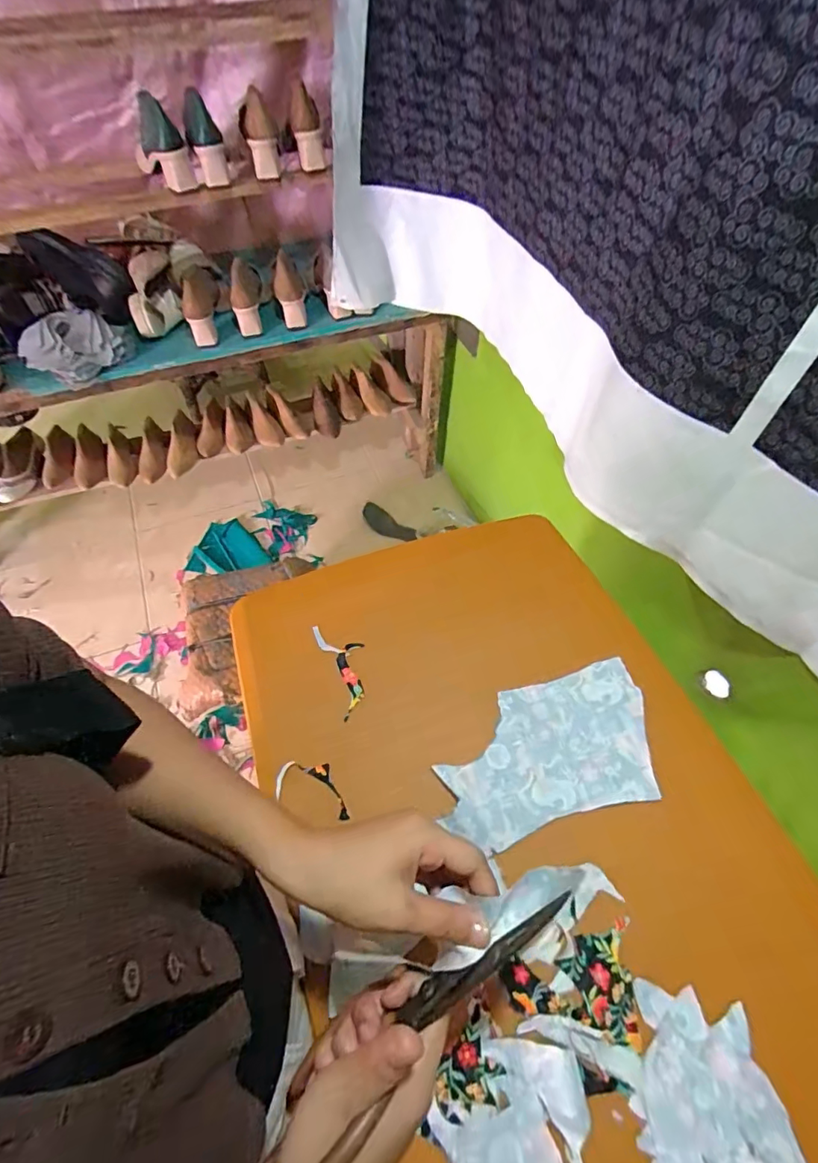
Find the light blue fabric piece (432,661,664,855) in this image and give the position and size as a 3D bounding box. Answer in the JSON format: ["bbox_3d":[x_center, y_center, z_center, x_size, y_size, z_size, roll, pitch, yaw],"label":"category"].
[{"bbox_3d":[0.156,0.186,0.553,0.251,0.011,0.145,-15,59,-10],"label":"light blue fabric piece"}]

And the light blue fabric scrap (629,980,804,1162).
[{"bbox_3d":[0.246,0.437,0.389,0.134,0.009,0.171,12,59,6],"label":"light blue fabric scrap"}]

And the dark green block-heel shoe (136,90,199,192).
[{"bbox_3d":[-0.516,-0.902,1.021,0.098,0.125,0.261,-20,60,-13],"label":"dark green block-heel shoe"}]

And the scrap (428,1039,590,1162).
[{"bbox_3d":[0.085,0.421,0.389,0.130,0.011,0.092,5,58,3],"label":"scrap"}]

